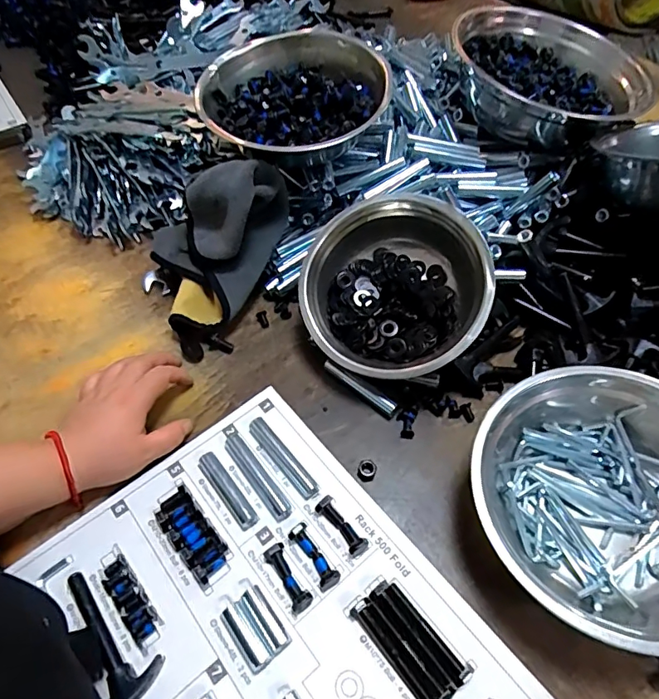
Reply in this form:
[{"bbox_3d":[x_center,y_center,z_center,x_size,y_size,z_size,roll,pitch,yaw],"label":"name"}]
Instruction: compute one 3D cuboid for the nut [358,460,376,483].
[{"bbox_3d":[0.035,0.111,0.452,0.017,0.009,0.021,15,55,9],"label":"nut"}]

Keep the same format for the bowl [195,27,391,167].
[{"bbox_3d":[-0.044,-0.295,0.571,0.207,0.067,0.211,0,56,-1],"label":"bowl"}]

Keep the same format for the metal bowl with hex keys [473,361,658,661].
[{"bbox_3d":[0.224,0.115,0.402,0.198,0.091,0.196,1,54,-1],"label":"metal bowl with hex keys"}]

